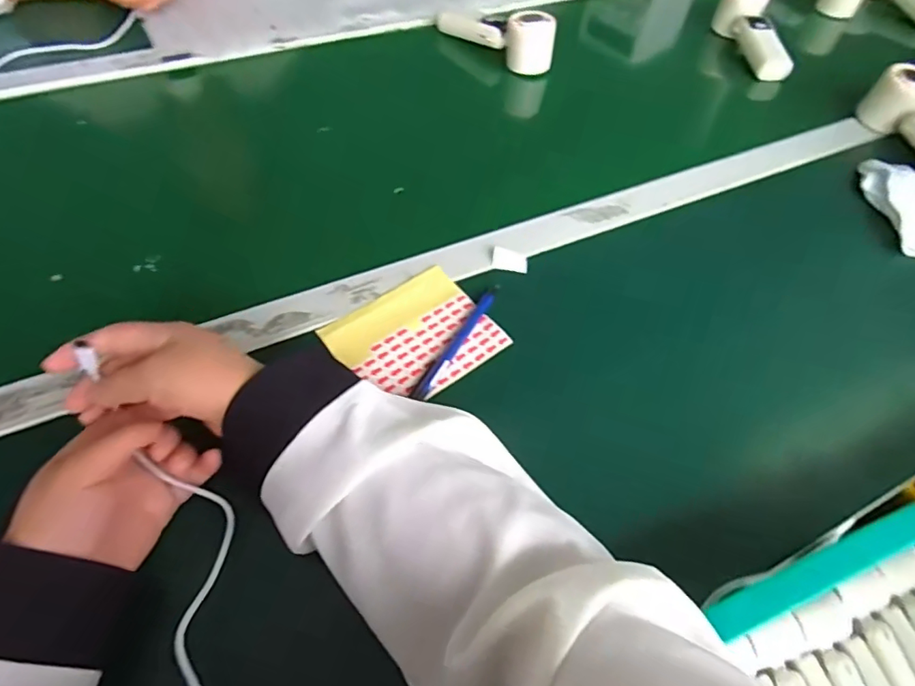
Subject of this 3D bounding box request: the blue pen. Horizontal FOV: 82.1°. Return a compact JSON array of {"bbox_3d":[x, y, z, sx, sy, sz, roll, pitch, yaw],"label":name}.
[{"bbox_3d":[0.002,-0.003,0.416,0.012,0.011,0.122,28,59,15],"label":"blue pen"}]

